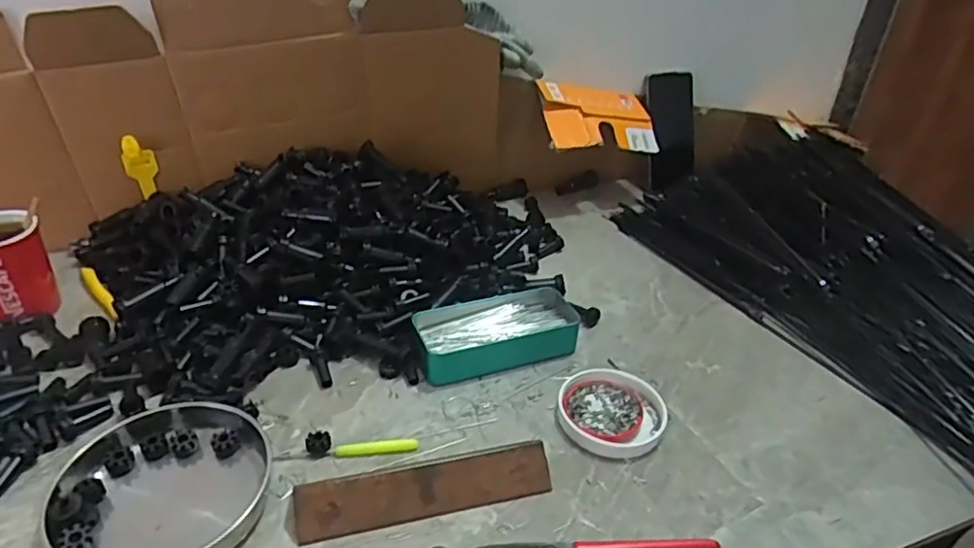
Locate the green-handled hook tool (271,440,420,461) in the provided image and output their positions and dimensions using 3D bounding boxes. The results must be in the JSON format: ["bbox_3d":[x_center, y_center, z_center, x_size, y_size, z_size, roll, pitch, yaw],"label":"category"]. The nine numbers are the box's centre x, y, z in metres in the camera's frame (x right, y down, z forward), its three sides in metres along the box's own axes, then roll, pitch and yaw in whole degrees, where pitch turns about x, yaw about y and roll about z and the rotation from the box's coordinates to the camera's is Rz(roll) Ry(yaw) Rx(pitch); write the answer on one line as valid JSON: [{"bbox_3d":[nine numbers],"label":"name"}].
[{"bbox_3d":[-0.107,0.137,0.486,0.107,0.007,0.009,-3,33,-10],"label":"green-handled hook tool"}]

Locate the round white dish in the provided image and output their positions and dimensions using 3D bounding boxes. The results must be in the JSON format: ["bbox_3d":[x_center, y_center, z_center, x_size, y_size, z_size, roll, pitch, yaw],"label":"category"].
[{"bbox_3d":[0.104,0.115,0.527,0.085,0.014,0.089,2,33,-2],"label":"round white dish"}]

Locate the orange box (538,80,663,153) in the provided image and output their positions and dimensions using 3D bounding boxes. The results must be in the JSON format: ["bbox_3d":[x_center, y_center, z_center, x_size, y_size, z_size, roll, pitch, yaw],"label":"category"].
[{"bbox_3d":[0.146,-0.209,0.827,0.159,0.019,0.108,-6,61,-27],"label":"orange box"}]

